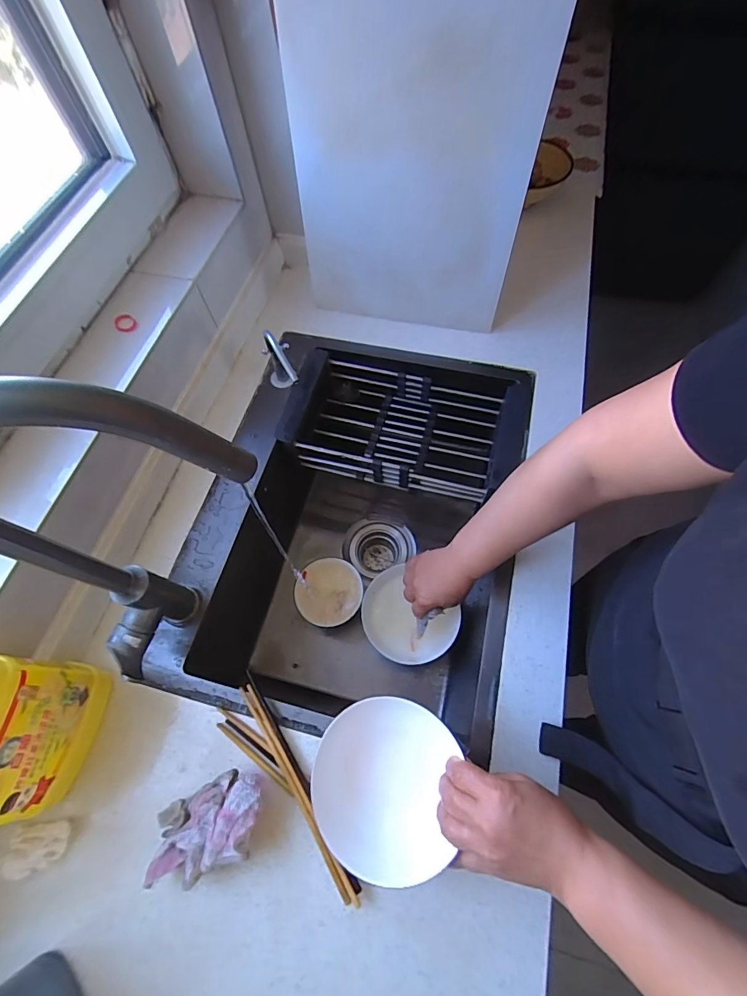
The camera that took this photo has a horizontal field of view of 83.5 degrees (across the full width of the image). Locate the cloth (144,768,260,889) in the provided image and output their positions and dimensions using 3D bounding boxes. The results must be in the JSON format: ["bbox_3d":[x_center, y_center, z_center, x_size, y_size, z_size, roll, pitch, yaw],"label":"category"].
[{"bbox_3d":[-0.163,0.329,0.421,0.119,0.060,0.070,-22,66,-9],"label":"cloth"}]

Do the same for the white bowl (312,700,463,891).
[{"bbox_3d":[0.008,0.269,0.397,0.128,0.024,0.141,10,65,7],"label":"white bowl"}]

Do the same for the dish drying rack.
[{"bbox_3d":[0.051,-0.115,0.698,0.371,0.085,0.188,14,66,8],"label":"dish drying rack"}]

